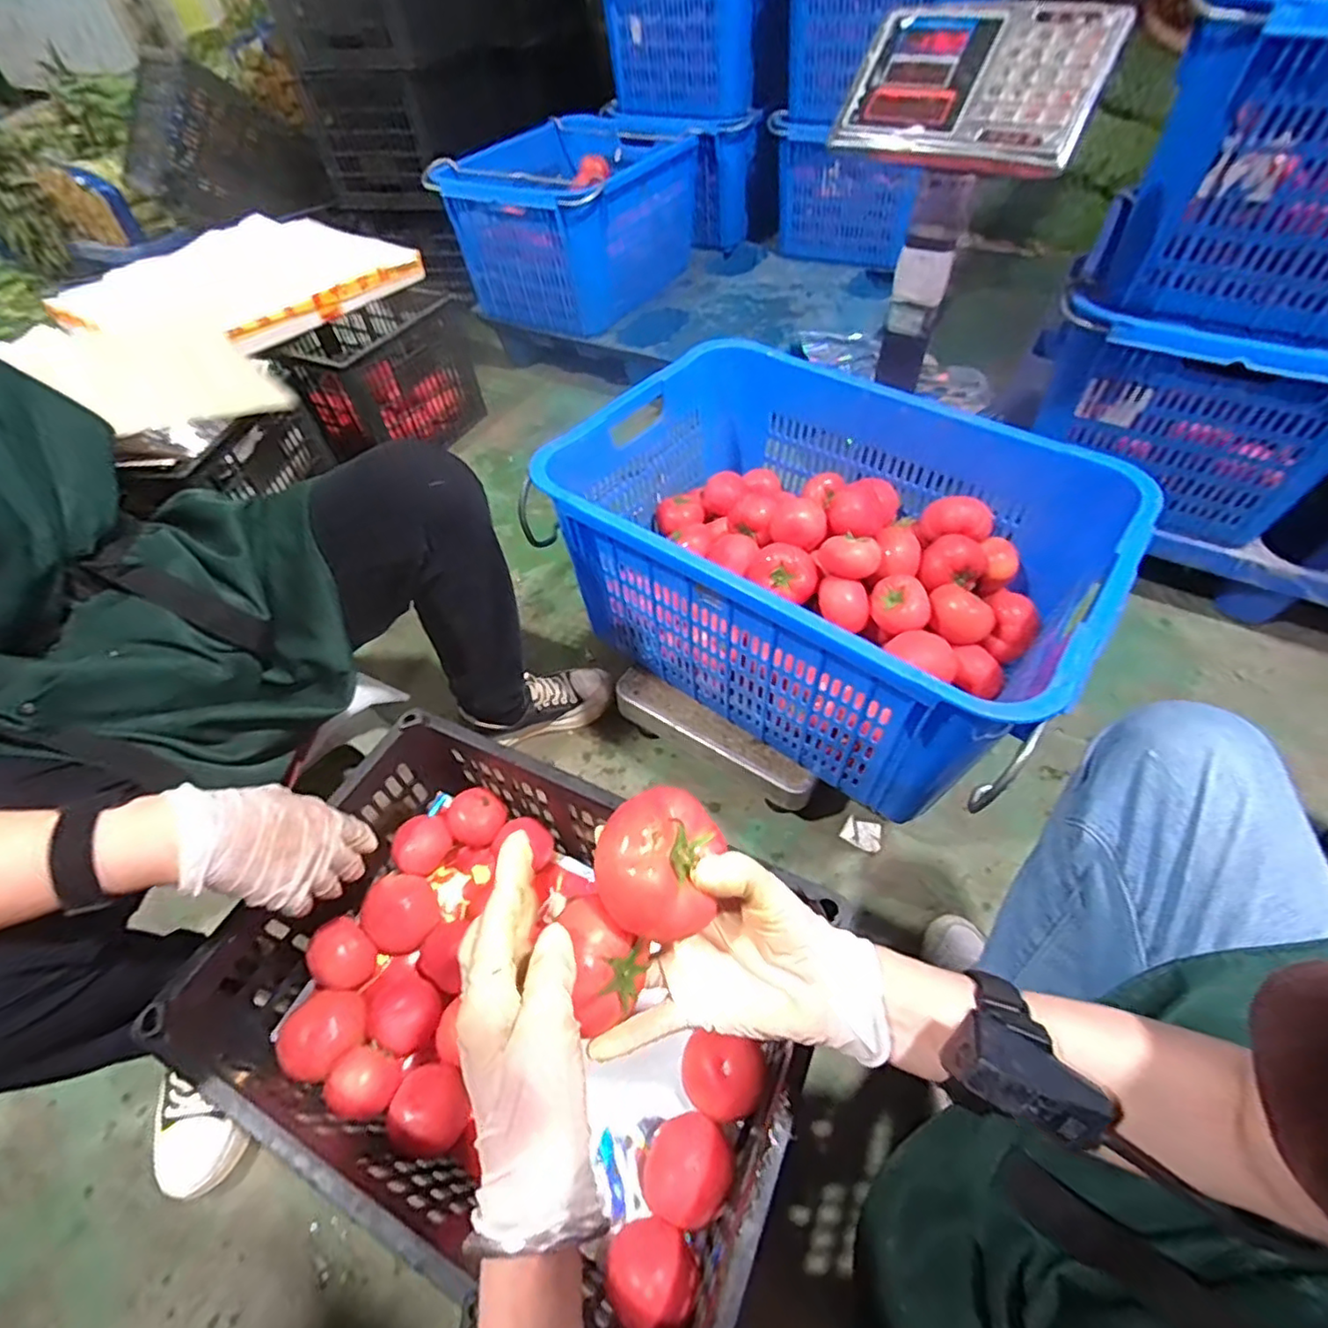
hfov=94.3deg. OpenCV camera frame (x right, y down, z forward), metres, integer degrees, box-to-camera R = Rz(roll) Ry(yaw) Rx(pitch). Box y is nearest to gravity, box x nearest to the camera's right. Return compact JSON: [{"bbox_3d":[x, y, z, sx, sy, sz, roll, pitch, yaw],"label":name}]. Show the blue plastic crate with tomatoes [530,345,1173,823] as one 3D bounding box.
[{"bbox_3d":[0.202,-0.129,0.840,0.633,0.301,0.440,31,59,24],"label":"blue plastic crate with tomatoes"}]

